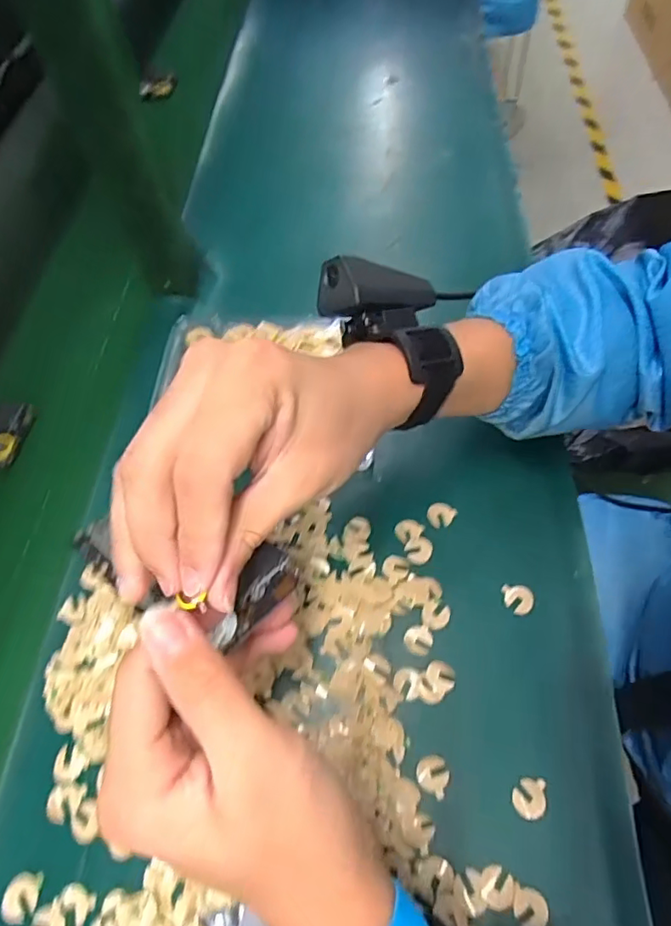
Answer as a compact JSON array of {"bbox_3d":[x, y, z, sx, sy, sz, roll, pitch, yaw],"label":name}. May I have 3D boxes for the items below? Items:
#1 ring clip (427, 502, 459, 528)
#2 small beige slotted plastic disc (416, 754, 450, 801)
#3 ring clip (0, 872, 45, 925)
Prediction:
[{"bbox_3d":[0.075,0.037,0.384,0.017,0.004,0.018,33,65,21],"label":"ring clip"},{"bbox_3d":[0.055,0.173,0.301,0.018,0.004,0.018,-1,58,2],"label":"small beige slotted plastic disc"},{"bbox_3d":[-0.164,0.226,0.281,0.019,0.004,0.020,-1,58,2],"label":"ring clip"}]

